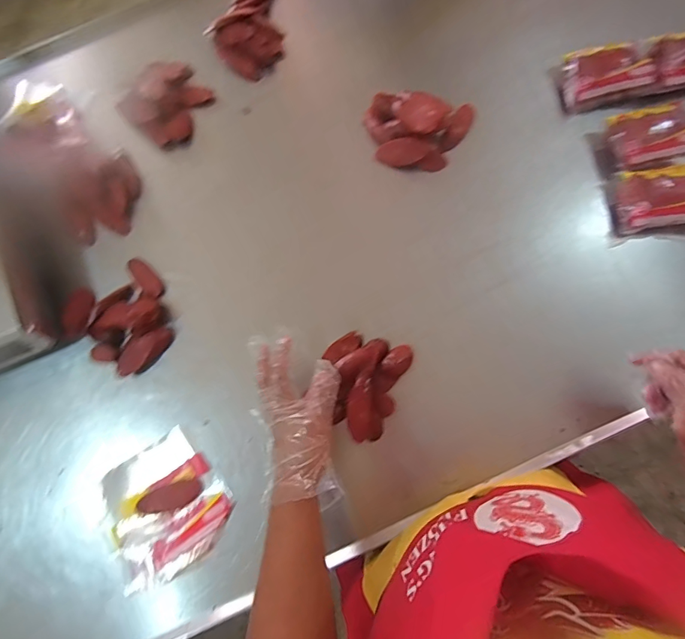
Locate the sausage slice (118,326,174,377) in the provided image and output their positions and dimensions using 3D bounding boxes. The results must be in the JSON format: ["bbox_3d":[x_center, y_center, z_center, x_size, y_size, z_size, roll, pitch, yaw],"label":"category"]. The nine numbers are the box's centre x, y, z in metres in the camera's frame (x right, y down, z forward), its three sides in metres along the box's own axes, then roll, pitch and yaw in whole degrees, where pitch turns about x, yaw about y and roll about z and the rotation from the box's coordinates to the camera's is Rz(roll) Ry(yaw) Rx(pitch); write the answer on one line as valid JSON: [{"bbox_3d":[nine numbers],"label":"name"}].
[{"bbox_3d":[-0.323,0.050,0.688,0.097,0.023,0.046,-40,78,-6],"label":"sausage slice"}]

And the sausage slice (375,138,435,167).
[{"bbox_3d":[0.107,-0.291,0.729,0.096,0.012,0.045,-1,77,15],"label":"sausage slice"}]

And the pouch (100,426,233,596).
[{"bbox_3d":[-0.274,0.287,0.638,0.176,0.023,0.180,-33,78,-4],"label":"pouch"}]

